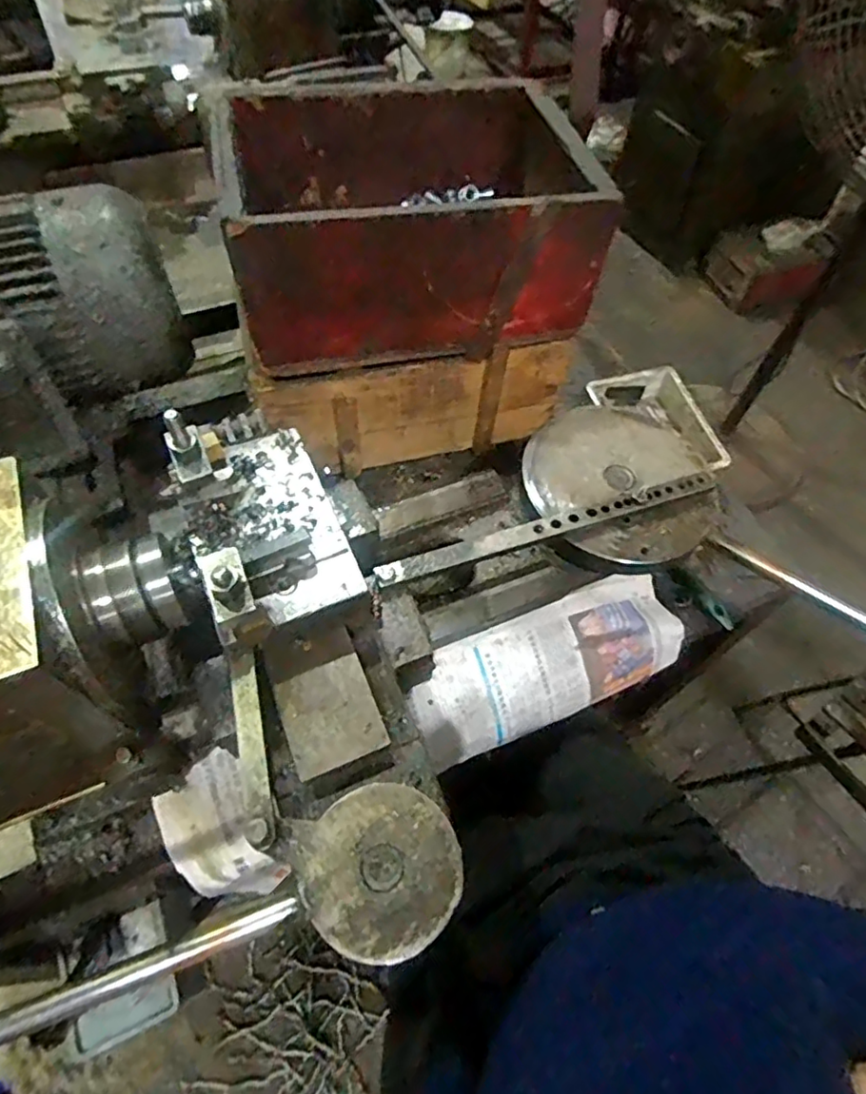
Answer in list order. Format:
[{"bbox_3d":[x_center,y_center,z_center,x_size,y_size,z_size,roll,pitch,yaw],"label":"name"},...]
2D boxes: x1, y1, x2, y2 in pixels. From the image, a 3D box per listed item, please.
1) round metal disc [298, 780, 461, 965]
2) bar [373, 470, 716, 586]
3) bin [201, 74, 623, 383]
[{"bbox_3d":[-0.032,0.206,0.389,0.097,0.016,0.094,1,58,-2],"label":"round metal disc"},{"bbox_3d":[0.111,-0.022,0.551,0.337,0.016,0.024,-16,60,-12],"label":"bar"},{"bbox_3d":[-0.020,-0.339,0.629,0.359,0.153,0.242,-10,59,-8],"label":"bin"}]

